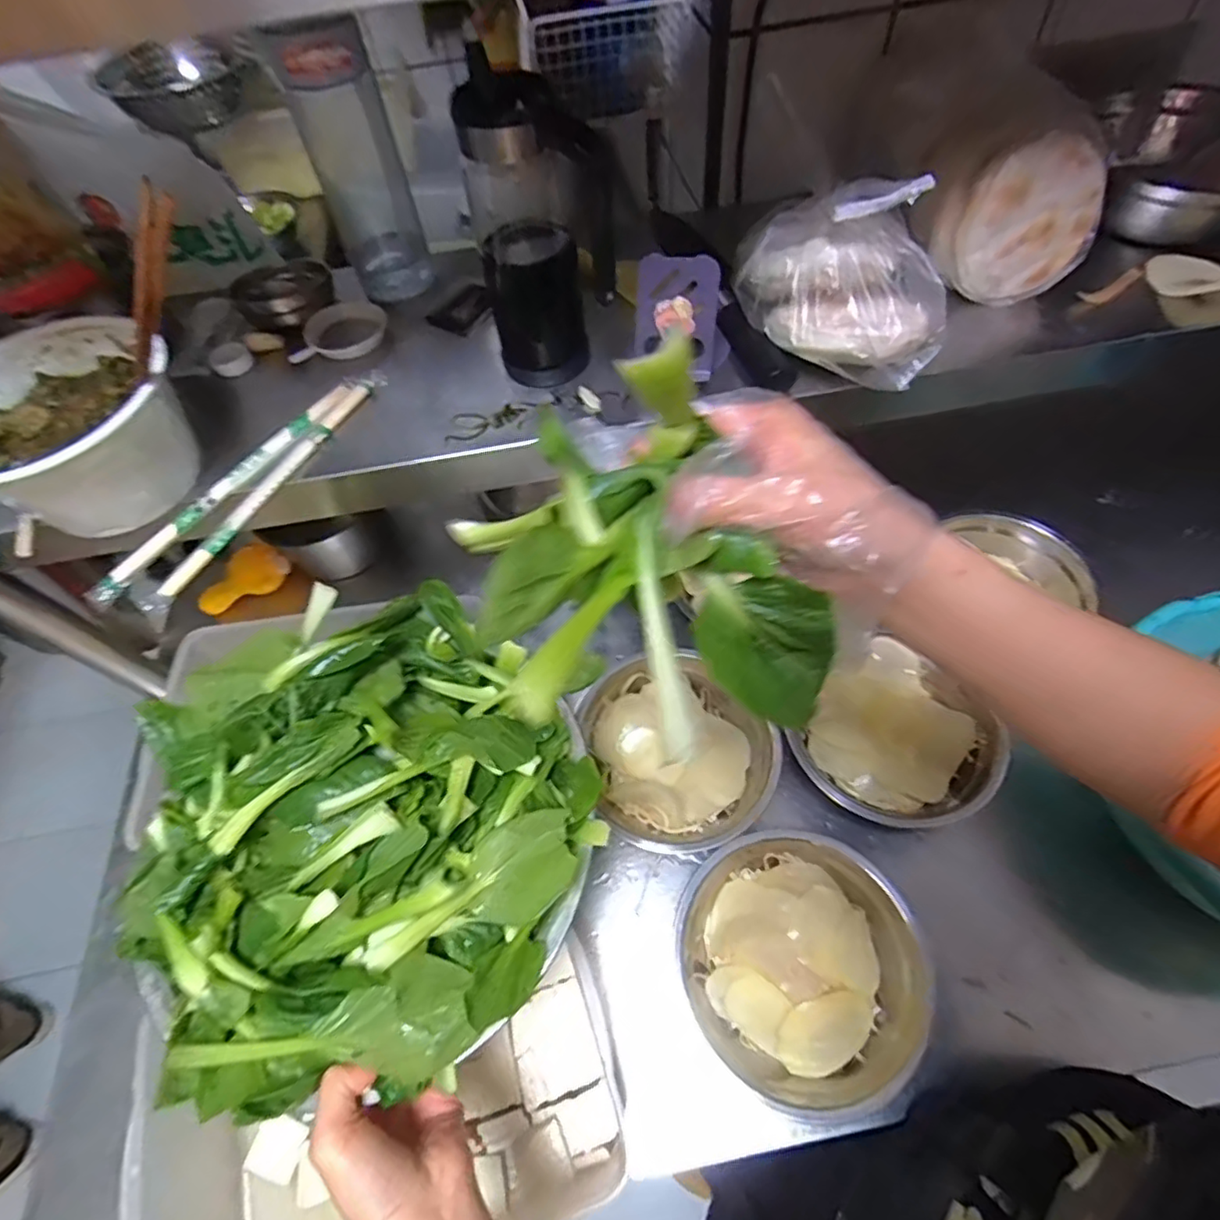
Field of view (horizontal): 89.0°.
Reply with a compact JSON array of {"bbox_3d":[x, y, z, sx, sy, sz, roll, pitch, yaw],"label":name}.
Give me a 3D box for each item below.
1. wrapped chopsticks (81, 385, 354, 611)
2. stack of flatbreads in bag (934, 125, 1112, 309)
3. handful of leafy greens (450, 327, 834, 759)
[{"bbox_3d":[-0.283,-0.095,0.470,0.021,0.015,0.242,30,66,20],"label":"wrapped chopsticks"},{"bbox_3d":[0.317,-0.295,0.472,0.112,0.100,0.039,-9,59,-1],"label":"stack of flatbreads in bag"},{"bbox_3d":[0.015,-0.009,0.249,0.128,0.115,0.120,-2,59,3],"label":"handful of leafy greens"}]

